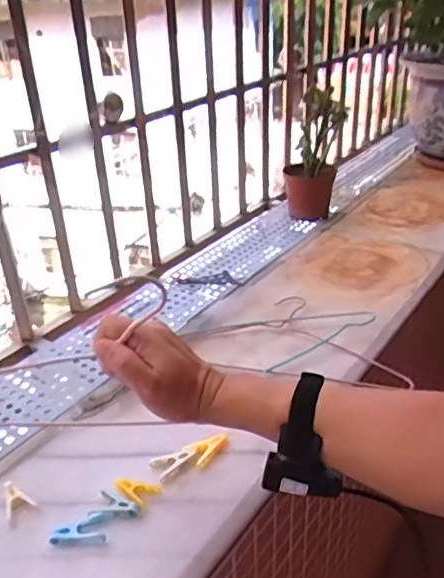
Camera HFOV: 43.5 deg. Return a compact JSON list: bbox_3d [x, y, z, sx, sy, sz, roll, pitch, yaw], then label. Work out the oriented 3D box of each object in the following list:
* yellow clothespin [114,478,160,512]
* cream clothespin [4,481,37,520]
[{"bbox_3d":[-0.099,0.231,0.644,0.054,0.010,0.036,17,35,34],"label":"yellow clothespin"},{"bbox_3d":[-0.236,0.239,0.638,0.031,0.015,0.051,-23,33,-29],"label":"cream clothespin"}]

